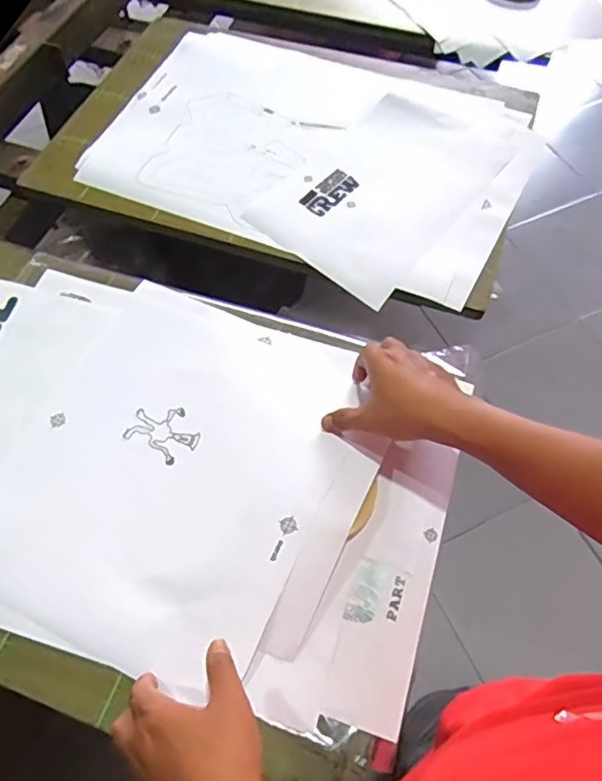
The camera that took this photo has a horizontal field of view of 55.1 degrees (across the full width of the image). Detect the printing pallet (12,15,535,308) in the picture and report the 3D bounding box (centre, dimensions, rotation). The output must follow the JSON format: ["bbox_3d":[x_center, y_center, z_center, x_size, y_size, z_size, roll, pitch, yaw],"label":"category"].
[{"bbox_3d":[-0.003,-0.338,0.759,0.583,0.026,0.420,21,64,11],"label":"printing pallet"}]

